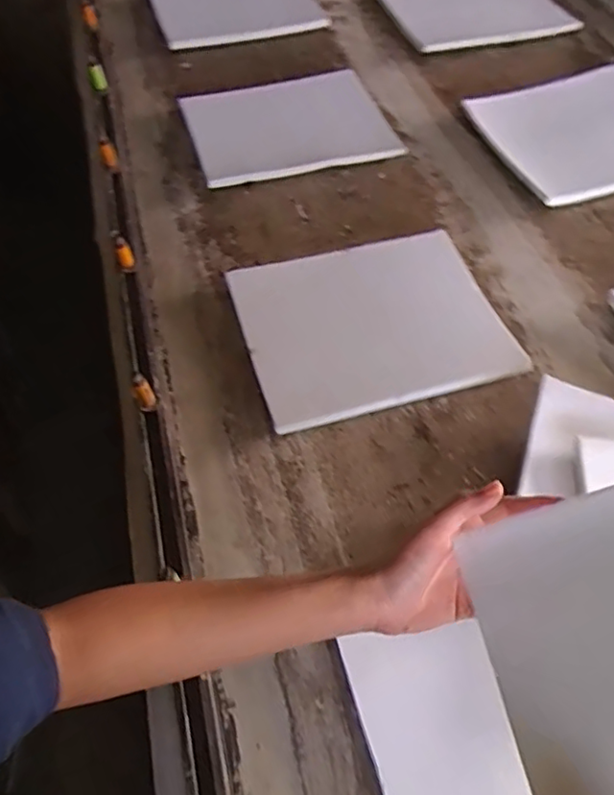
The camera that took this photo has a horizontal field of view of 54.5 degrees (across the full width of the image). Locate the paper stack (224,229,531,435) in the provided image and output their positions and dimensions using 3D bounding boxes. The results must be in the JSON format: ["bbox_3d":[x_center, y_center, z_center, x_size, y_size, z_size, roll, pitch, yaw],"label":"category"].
[{"bbox_3d":[0.068,-0.086,0.649,0.267,0.016,0.216,-15,62,-4],"label":"paper stack"}]

